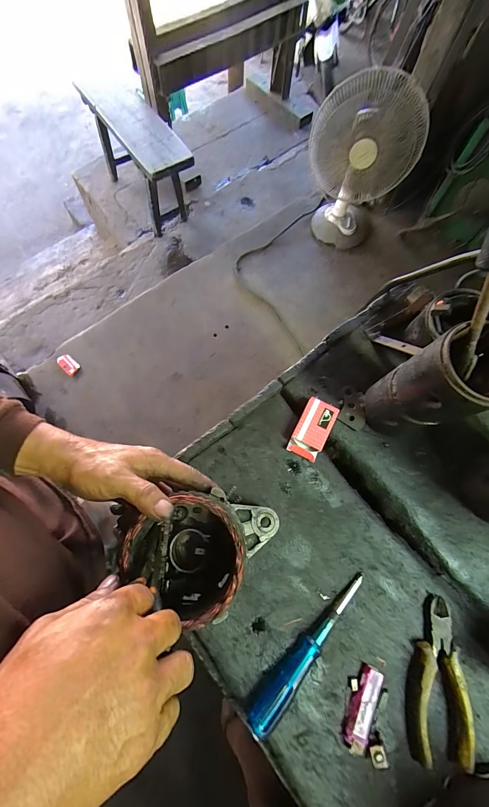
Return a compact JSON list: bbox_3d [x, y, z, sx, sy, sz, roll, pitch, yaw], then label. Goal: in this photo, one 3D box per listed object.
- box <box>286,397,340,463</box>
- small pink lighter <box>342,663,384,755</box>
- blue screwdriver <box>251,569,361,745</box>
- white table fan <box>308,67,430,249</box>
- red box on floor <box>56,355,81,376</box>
[{"bbox_3d":[0.091,0.034,0.417,0.043,0.020,0.076,26,73,6],"label":"box"},{"bbox_3d":[0.134,0.338,0.346,0.029,0.017,0.076,26,73,6],"label":"small pink lighter"},{"bbox_3d":[0.076,0.278,0.352,0.022,0.028,0.189,44,76,11],"label":"blue screwdriver"},{"bbox_3d":[0.454,-0.993,1.330,0.373,0.590,0.268,10,72,1],"label":"white table fan"},{"bbox_3d":[-0.743,-0.166,1.310,0.098,0.018,0.060,40,75,10],"label":"red box on floor"}]

